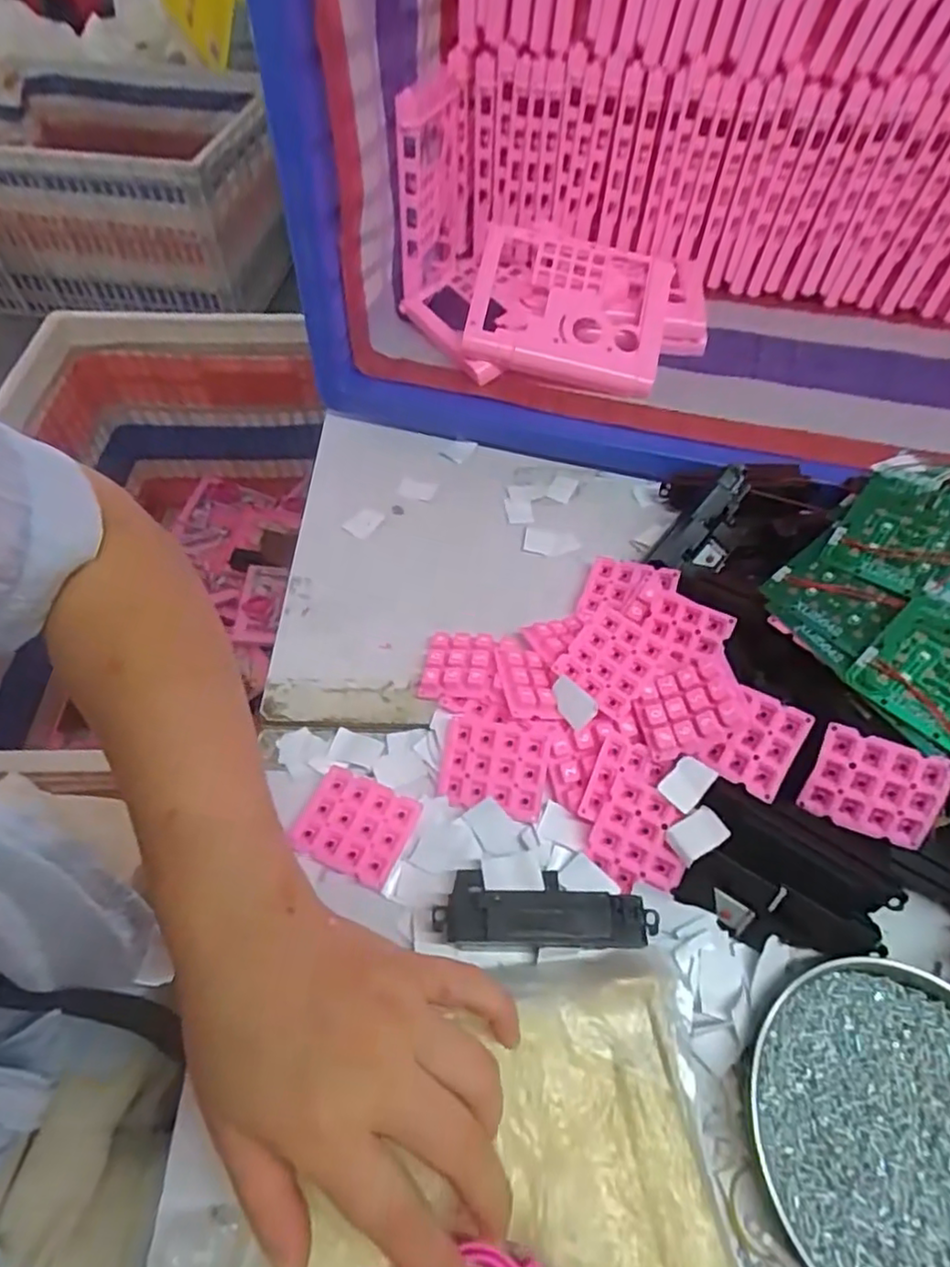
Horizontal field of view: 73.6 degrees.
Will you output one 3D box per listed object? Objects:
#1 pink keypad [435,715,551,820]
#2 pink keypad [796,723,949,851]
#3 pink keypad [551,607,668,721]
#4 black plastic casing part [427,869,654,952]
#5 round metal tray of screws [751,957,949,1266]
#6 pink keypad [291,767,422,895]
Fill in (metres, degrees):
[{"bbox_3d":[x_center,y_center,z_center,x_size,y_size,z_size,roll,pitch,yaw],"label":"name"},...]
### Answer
[{"bbox_3d":[0.010,0.077,0.368,0.060,0.006,0.050,8,80,9],"label":"pink keypad"},{"bbox_3d":[0.204,0.079,0.324,0.059,0.004,0.049,19,103,16],"label":"pink keypad"},{"bbox_3d":[0.081,0.016,0.383,0.048,0.006,0.058,33,69,14],"label":"pink keypad"},{"bbox_3d":[0.035,0.139,0.316,0.108,0.028,0.033,5,56,1],"label":"black plastic casing part"},{"bbox_3d":[0.193,0.221,0.277,0.132,0.016,0.134,3,56,0],"label":"round metal tray of screws"},{"bbox_3d":[-0.066,0.108,0.355,0.059,0.006,0.050,21,58,12],"label":"pink keypad"}]

